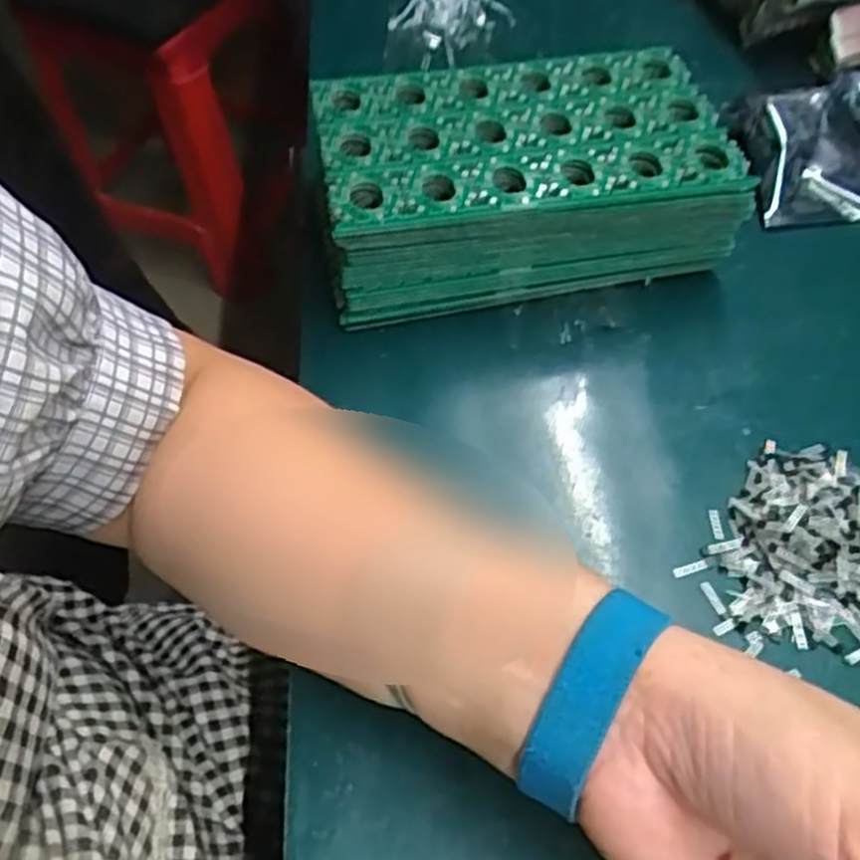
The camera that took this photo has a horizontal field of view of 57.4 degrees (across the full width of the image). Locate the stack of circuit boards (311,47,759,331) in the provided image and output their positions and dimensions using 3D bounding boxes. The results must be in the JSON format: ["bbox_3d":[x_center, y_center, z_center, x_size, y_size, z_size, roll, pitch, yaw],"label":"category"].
[{"bbox_3d":[0.047,-0.135,0.426,0.217,0.071,0.127,-12,54,-8],"label":"stack of circuit boards"}]

